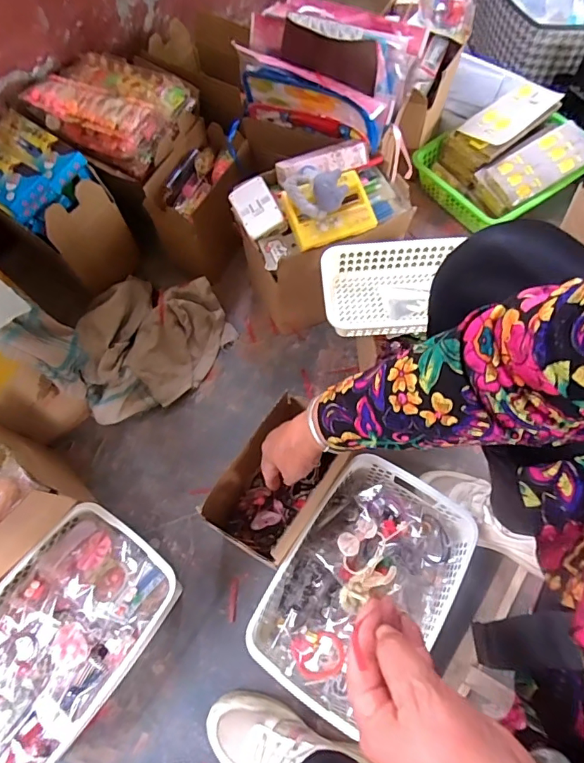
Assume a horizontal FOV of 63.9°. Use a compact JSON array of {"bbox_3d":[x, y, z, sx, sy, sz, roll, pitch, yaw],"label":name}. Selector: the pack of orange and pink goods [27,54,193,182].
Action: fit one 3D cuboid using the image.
[{"bbox_3d":[-0.311,-0.476,0.797,0.252,0.061,0.197,27,69,14],"label":"pack of orange and pink goods"}]

